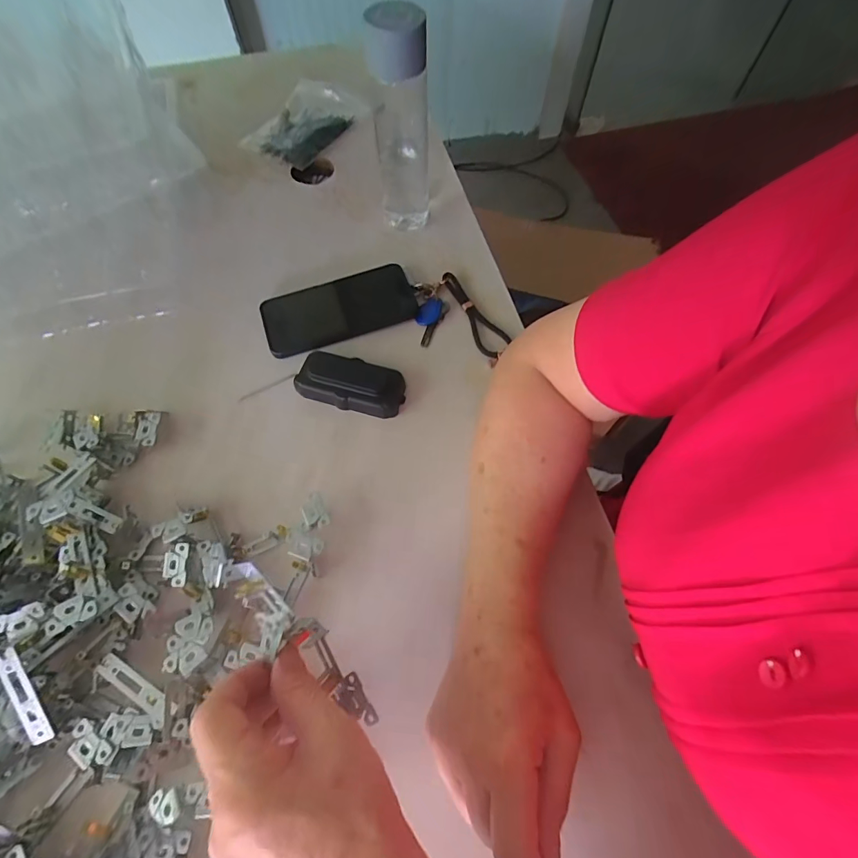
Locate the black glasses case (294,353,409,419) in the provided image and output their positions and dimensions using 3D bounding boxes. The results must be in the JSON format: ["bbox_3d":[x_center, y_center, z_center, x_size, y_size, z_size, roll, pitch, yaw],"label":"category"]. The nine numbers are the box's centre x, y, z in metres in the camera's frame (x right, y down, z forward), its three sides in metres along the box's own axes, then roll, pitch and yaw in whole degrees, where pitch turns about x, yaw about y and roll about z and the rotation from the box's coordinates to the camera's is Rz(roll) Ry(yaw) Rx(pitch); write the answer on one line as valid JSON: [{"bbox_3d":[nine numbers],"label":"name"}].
[{"bbox_3d":[-0.077,-0.047,0.428,0.105,0.022,0.051,18,66,8],"label":"black glasses case"}]

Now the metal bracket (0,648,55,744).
[{"bbox_3d":[-0.272,0.179,0.285,0.013,0.006,0.068,-23,95,-10],"label":"metal bracket"}]

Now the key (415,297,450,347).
[{"bbox_3d":[-0.002,-0.123,0.471,0.029,0.007,0.065,24,67,11],"label":"key"}]

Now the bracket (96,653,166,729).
[{"bbox_3d":[-0.206,0.181,0.299,0.063,0.004,0.016,34,62,12],"label":"bracket"}]

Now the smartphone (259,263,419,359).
[{"bbox_3d":[-0.100,-0.134,0.478,0.165,0.014,0.078,-22,76,-10],"label":"smartphone"}]

